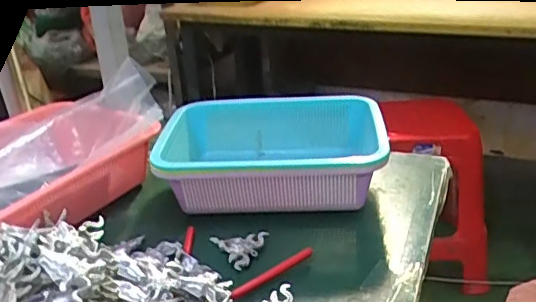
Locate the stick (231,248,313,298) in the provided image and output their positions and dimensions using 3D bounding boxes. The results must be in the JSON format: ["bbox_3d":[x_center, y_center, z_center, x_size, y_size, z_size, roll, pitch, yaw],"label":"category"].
[{"bbox_3d":[0.005,0.116,0.533,0.097,0.007,0.010,-22,30,-33],"label":"stick"}]

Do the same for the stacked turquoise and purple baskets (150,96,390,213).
[{"bbox_3d":[0.008,0.005,0.678,0.256,0.088,0.182,-1,25,8],"label":"stacked turquoise and purple baskets"}]

